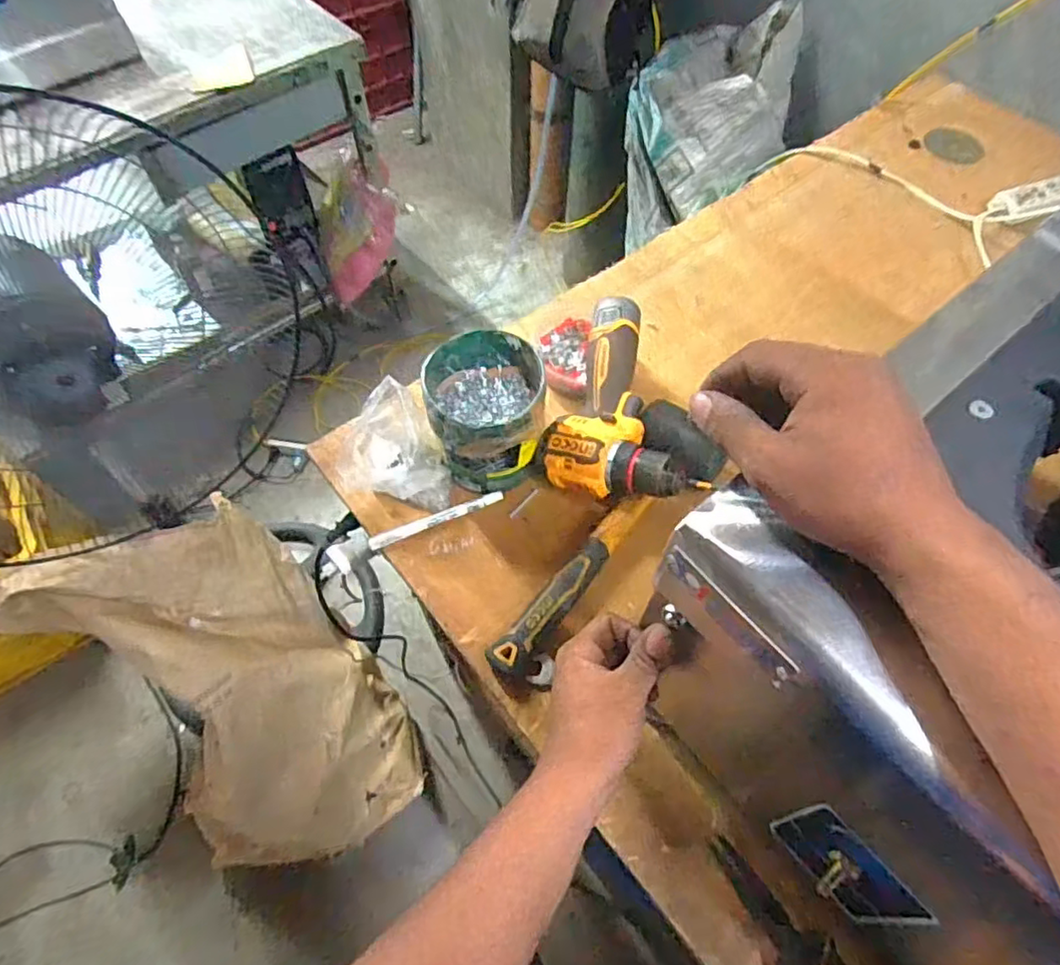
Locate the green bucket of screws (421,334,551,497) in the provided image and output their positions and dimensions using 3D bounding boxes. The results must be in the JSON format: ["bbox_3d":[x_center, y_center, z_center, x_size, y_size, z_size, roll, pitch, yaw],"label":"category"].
[{"bbox_3d":[-0.042,-0.067,0.630,0.113,0.115,0.115,-9,60,-6],"label":"green bucket of screws"}]

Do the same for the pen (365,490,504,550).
[{"bbox_3d":[-0.093,0.037,0.638,0.139,0.008,0.013,-22,62,-13],"label":"pen"}]

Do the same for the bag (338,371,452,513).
[{"bbox_3d":[-0.134,-0.030,0.622,0.108,0.098,0.092,4,60,1],"label":"bag"}]

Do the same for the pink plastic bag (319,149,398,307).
[{"bbox_3d":[-0.447,-0.668,1.657,0.213,0.299,0.235,-12,61,-8],"label":"pink plastic bag"}]

